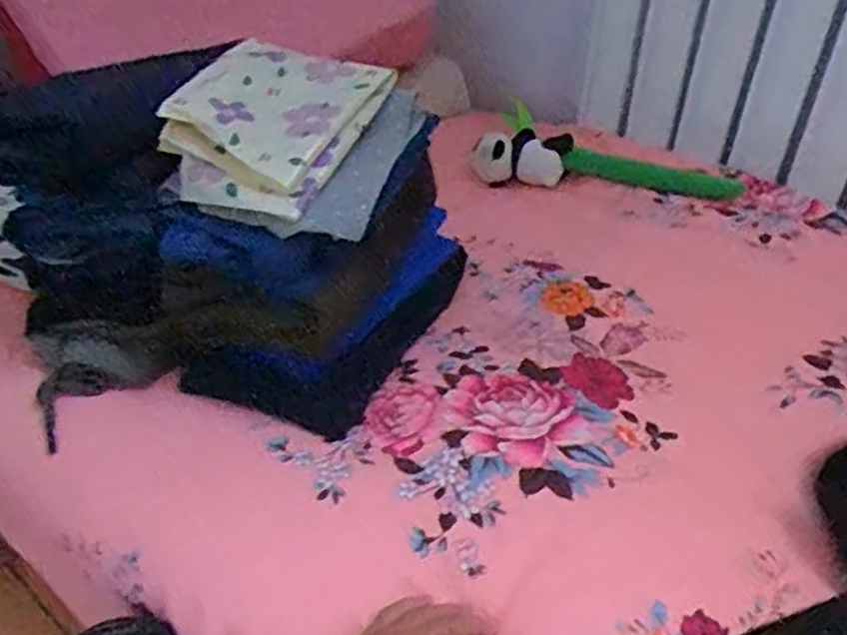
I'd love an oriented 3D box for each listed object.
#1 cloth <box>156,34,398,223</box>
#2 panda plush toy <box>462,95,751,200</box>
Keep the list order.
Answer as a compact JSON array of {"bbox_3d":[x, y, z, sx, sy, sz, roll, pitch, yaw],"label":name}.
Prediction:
[{"bbox_3d":[-0.139,-0.182,0.703,0.157,0.047,0.191,23,59,13],"label":"cloth"},{"bbox_3d":[0.259,-0.219,1.072,0.365,0.063,0.122,11,39,15],"label":"panda plush toy"}]

